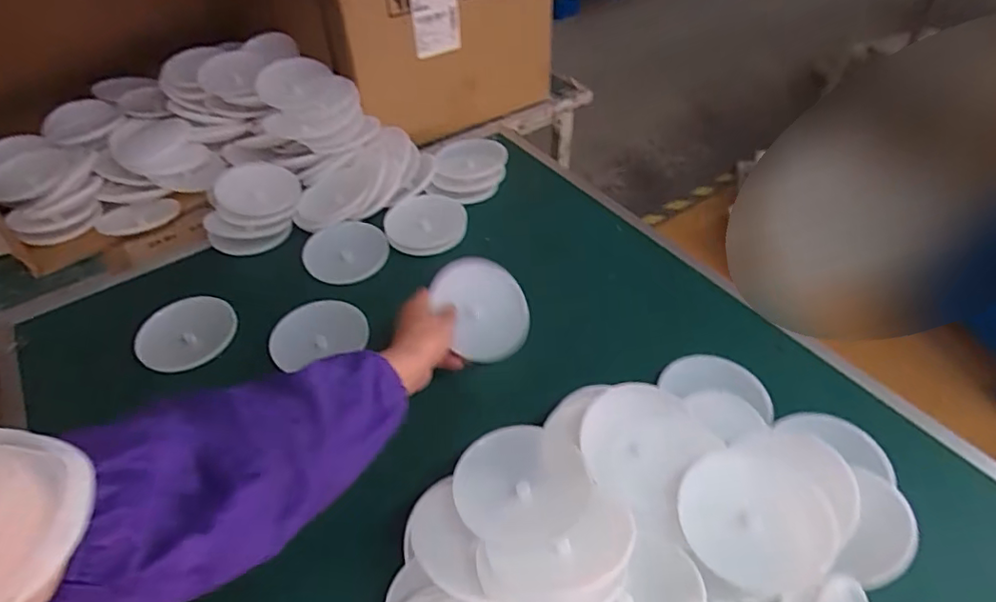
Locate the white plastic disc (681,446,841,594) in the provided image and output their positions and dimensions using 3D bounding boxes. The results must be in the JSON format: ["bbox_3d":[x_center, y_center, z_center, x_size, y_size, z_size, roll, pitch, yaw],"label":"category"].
[{"bbox_3d":[0.210,0.170,0.464,0.109,0.015,0.123,29,55,28],"label":"white plastic disc"}]

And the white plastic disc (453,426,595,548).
[{"bbox_3d":[0.020,0.154,0.481,0.111,0.015,0.102,-2,46,2],"label":"white plastic disc"}]

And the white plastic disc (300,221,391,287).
[{"bbox_3d":[-0.212,-0.066,0.789,0.110,0.011,0.108,0,55,0],"label":"white plastic disc"}]

